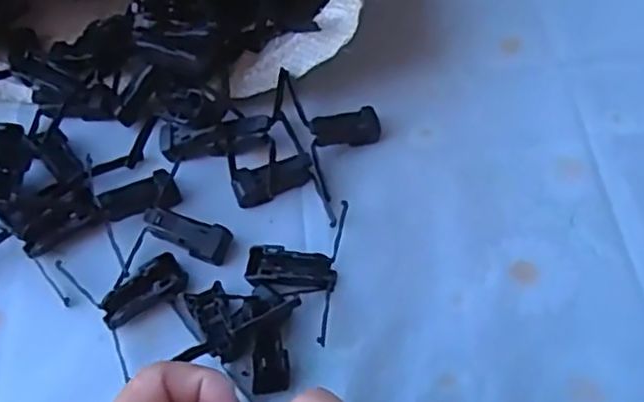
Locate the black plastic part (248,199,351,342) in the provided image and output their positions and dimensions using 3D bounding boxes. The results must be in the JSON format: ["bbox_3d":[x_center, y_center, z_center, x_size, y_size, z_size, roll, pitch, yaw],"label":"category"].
[{"bbox_3d":[-0.016,0.036,0.372,0.049,0.009,0.081,6,58,6],"label":"black plastic part"}]

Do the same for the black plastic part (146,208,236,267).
[{"bbox_3d":[-0.074,0.018,0.380,0.048,0.015,0.018,23,60,-4],"label":"black plastic part"}]

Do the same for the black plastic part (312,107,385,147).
[{"bbox_3d":[0.015,-0.043,0.414,0.047,0.015,0.017,-8,56,-20],"label":"black plastic part"}]

